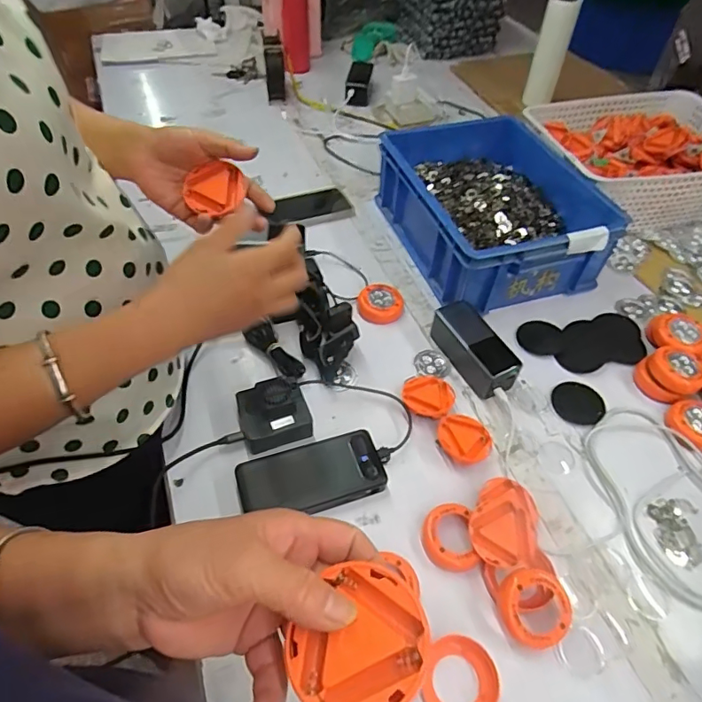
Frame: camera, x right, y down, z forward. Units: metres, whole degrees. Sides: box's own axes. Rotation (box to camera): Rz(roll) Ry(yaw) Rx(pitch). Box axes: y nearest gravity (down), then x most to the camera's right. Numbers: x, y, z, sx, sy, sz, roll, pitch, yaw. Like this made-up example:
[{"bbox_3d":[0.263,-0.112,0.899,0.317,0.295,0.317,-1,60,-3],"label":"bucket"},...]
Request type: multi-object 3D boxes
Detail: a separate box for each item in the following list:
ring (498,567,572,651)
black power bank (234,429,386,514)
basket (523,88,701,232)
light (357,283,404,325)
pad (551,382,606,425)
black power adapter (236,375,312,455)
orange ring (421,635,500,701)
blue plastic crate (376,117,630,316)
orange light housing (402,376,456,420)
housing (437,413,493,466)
[{"bbox_3d":[0.172,0.239,0.476,0.064,0.016,0.066,-2,67,5],"label":"ring"},{"bbox_3d":[-0.042,0.139,0.562,0.155,0.020,0.077,-12,52,-13],"label":"black power bank"},{"bbox_3d":[0.534,-0.359,0.950,0.363,0.117,0.308,-14,52,-13],"label":"basket"},{"bbox_3d":[0.045,-0.069,0.750,0.065,0.026,0.064,1,50,-1],"label":"light"},{"bbox_3d":[0.294,0.066,0.659,0.063,0.004,0.064,1,50,-1],"label":"pad"},{"bbox_3d":[-0.090,0.069,0.597,0.077,0.034,0.074,-13,52,-13],"label":"black power adapter"},{"bbox_3d":[0.098,0.291,0.450,0.060,0.016,0.067,15,51,10],"label":"orange ring"},{"bbox_3d":[0.226,-0.233,0.831,0.277,0.119,0.351,-13,52,-13],"label":"blue plastic crate"},{"bbox_3d":[0.098,0.055,0.643,0.063,0.020,0.070,22,53,16],"label":"orange light housing"},{"bbox_3d":[0.136,0.105,0.606,0.062,0.016,0.061,1,50,-1],"label":"housing"}]

